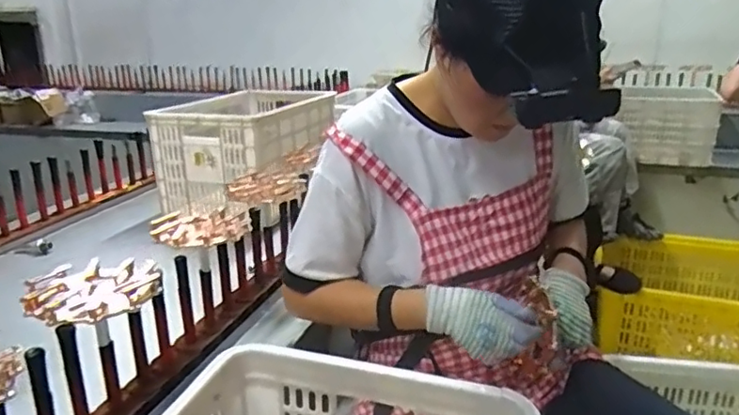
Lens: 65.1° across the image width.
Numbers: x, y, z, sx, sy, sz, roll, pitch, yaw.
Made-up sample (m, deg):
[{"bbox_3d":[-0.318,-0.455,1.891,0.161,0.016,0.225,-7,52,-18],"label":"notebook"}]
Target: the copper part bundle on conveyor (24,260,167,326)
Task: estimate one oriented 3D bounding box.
[{"bbox_3d":[-0.314,0.092,0.664,0.136,0.025,0.129,-13,22,-29],"label":"copper part bundle on conveyor"}]

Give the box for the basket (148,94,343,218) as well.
[{"bbox_3d":[-0.313,-0.175,1.523,0.353,0.212,0.452,5,20,19],"label":"basket"}]

